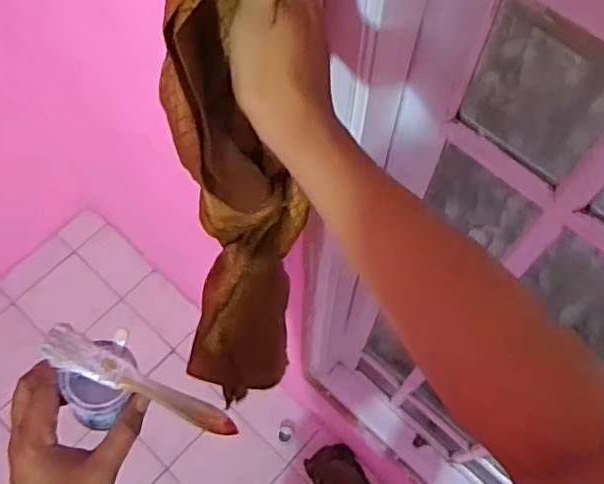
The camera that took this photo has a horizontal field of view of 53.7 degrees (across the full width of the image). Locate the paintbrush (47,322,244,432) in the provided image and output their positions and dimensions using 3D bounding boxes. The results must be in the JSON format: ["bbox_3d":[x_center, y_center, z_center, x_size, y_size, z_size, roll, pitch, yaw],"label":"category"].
[{"bbox_3d":[-0.123,0.108,0.453,0.157,0.015,0.027,26,70,1],"label":"paintbrush"}]

